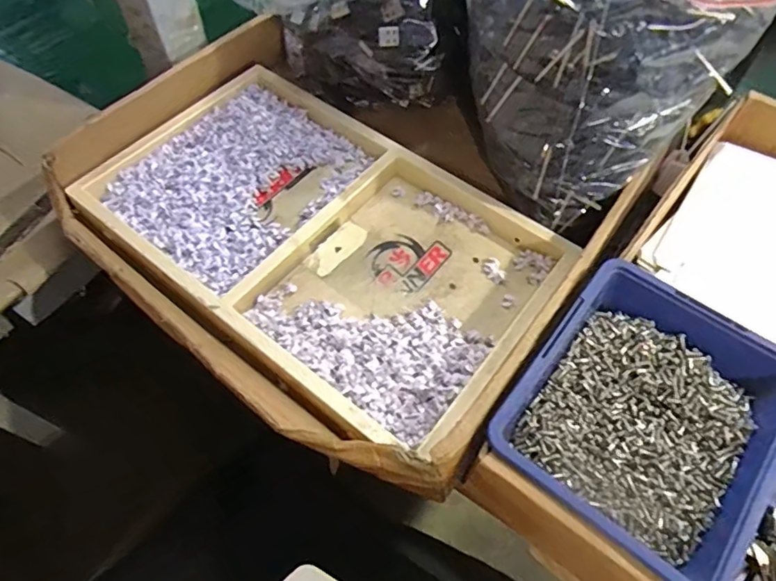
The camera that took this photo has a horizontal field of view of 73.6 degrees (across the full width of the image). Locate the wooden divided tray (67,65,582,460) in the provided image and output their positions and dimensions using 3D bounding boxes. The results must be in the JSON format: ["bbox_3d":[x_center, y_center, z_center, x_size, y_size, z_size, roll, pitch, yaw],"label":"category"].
[{"bbox_3d":[-0.052,-0.042,0.376,0.321,0.030,0.203,33,64,18],"label":"wooden divided tray"}]

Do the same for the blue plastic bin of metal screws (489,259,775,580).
[{"bbox_3d":[0.138,0.068,0.283,0.121,0.050,0.135,34,64,18],"label":"blue plastic bin of metal screws"}]

